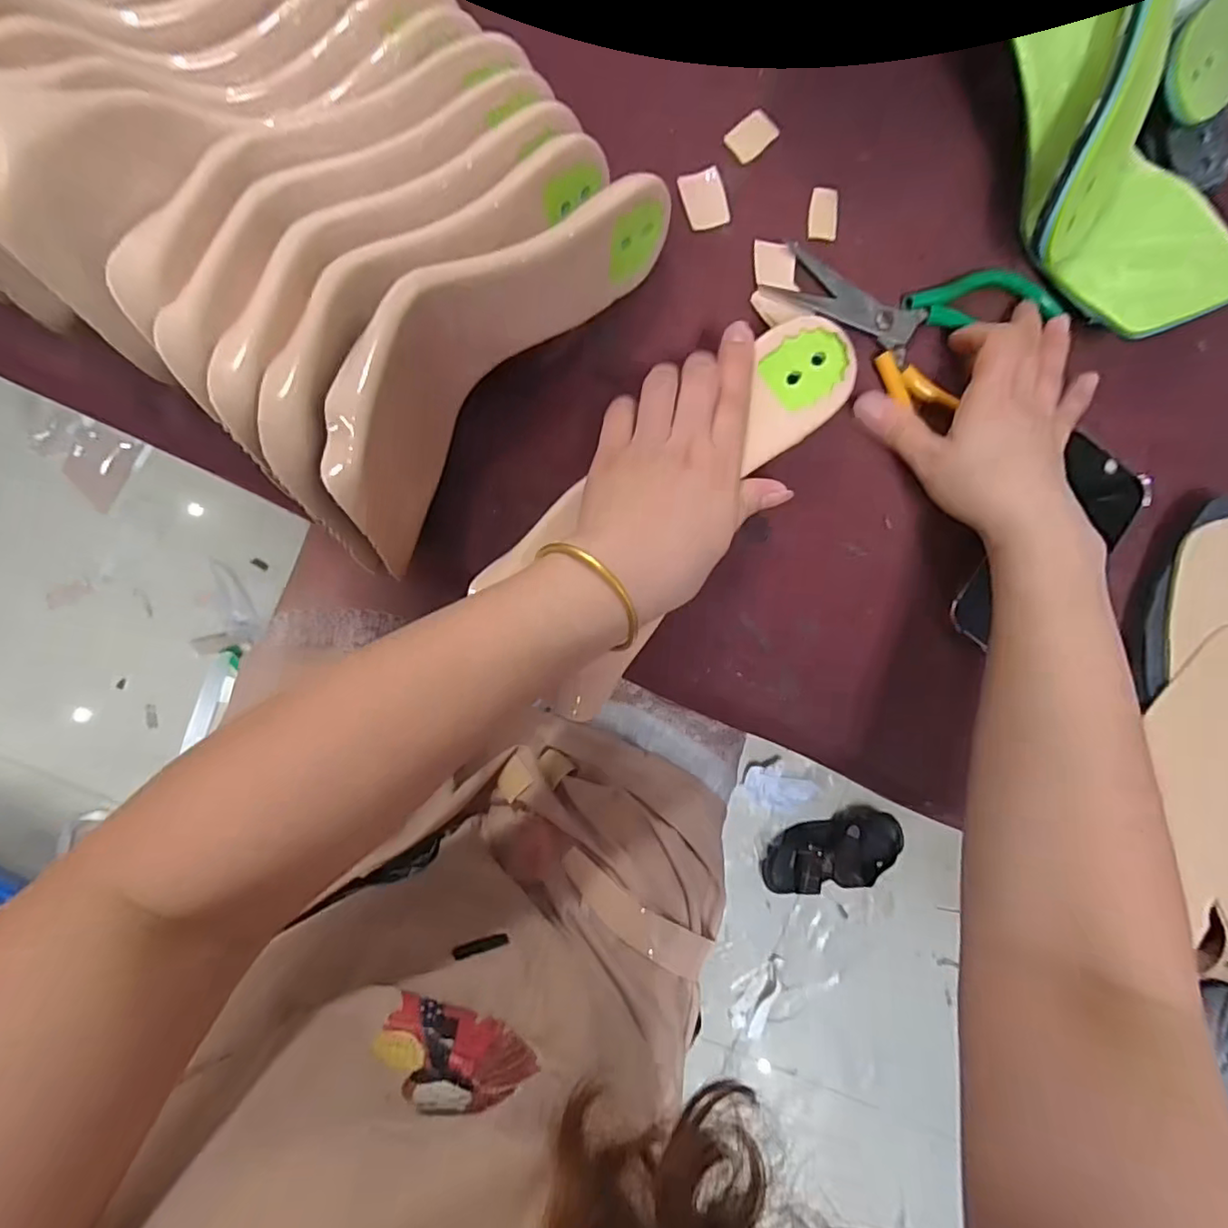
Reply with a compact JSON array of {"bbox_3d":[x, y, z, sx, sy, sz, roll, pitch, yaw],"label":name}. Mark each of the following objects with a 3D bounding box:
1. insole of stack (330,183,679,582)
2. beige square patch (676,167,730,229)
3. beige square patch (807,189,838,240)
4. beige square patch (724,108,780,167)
[{"bbox_3d":[-0.060,-0.131,0.285,0.062,0.091,0.235,36,87,-7],"label":"insole of stack"},{"bbox_3d":[0.053,-0.240,0.344,0.026,0.005,0.031,-19,94,-7],"label":"beige square patch"},{"bbox_3d":[0.127,-0.241,0.355,0.017,0.004,0.029,5,90,-8],"label":"beige square patch"},{"bbox_3d":[0.082,-0.282,0.349,0.031,0.004,0.021,-42,96,-5],"label":"beige square patch"}]

